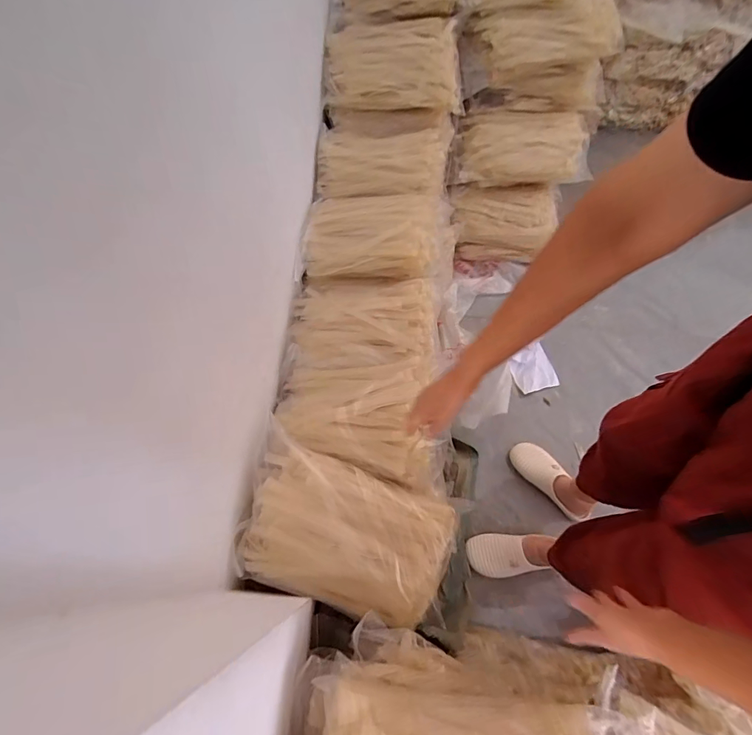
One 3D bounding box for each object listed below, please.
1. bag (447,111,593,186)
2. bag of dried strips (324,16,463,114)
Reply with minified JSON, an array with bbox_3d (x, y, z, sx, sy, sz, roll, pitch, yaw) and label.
[{"bbox_3d":[0.436,-0.660,1.278,0.437,0.145,0.175,-5,64,-5],"label":"bag"},{"bbox_3d":[0.047,-0.840,1.164,0.378,0.090,0.250,5,90,11],"label":"bag of dried strips"}]

